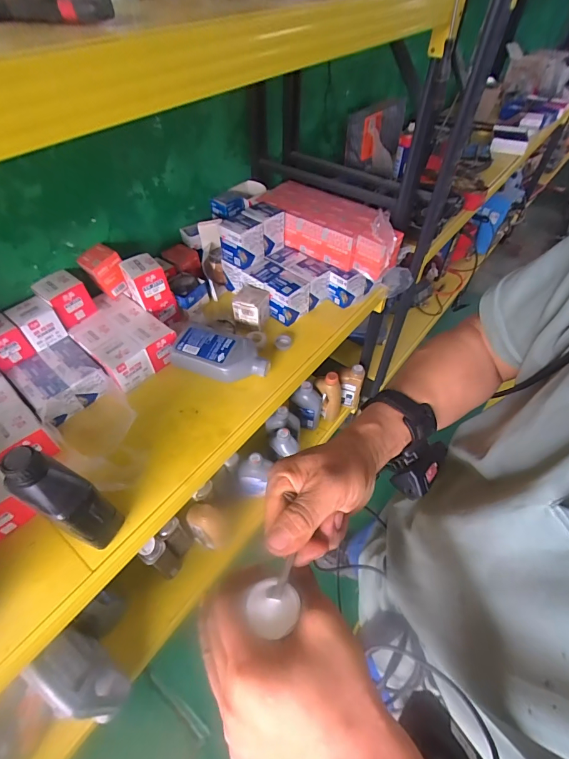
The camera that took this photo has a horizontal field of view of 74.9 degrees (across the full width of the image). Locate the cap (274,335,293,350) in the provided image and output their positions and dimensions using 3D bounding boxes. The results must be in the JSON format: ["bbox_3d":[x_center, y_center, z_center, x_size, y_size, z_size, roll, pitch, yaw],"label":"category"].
[{"bbox_3d":[-0.003,-0.092,0.904,0.041,0.014,0.044,0,50,0],"label":"cap"}]

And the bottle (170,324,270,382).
[{"bbox_3d":[-0.143,-0.054,0.850,0.227,0.080,0.117,20,53,16],"label":"bottle"}]

